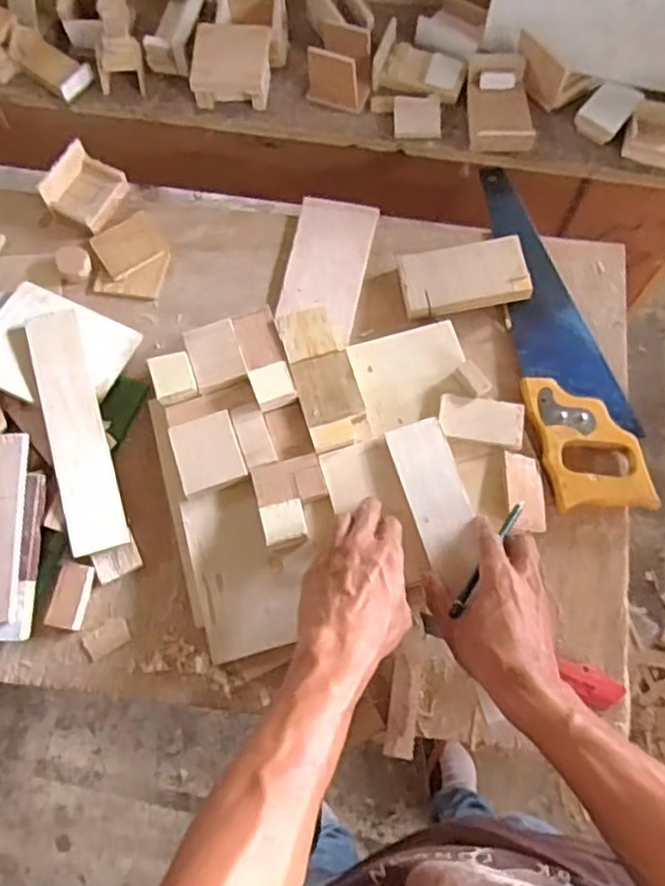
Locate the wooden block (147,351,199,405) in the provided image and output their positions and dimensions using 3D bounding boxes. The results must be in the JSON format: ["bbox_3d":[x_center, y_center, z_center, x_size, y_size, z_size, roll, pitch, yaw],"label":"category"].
[{"bbox_3d":[-0.153,-0.063,0.657,0.040,0.019,0.042,-18,73,-5],"label":"wooden block"}]

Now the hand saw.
[{"bbox_3d":[0.237,-0.125,0.715,0.101,0.031,0.399,-6,71,-1],"label":"hand saw"}]

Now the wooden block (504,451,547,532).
[{"bbox_3d":[0.185,0.047,0.646,0.043,0.008,0.072,10,66,-23],"label":"wooden block"}]

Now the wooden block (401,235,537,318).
[{"bbox_3d":[0.140,-0.176,0.725,0.128,0.027,0.072,-9,72,-2],"label":"wooden block"}]

